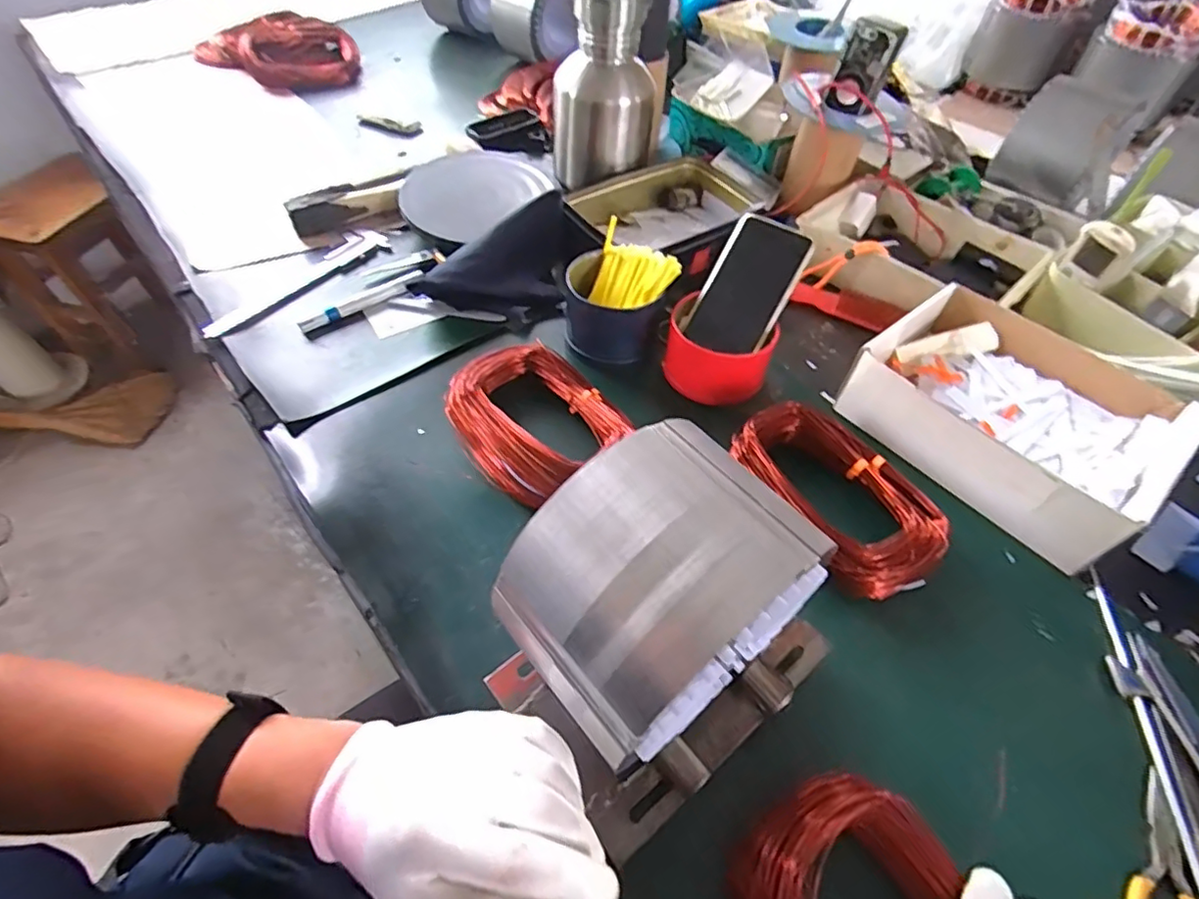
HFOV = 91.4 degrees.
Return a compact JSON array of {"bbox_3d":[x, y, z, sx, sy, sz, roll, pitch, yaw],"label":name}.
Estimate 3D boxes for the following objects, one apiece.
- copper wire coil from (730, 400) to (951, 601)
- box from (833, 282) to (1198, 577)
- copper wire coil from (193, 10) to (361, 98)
[{"bbox_3d":[0.195,0.040,0.497,0.123,0.047,0.182,-21,56,-17],"label":"copper wire coil"},{"bbox_3d":[0.383,-0.039,0.543,0.216,0.074,0.239,-33,60,-24],"label":"box"},{"bbox_3d":[-0.543,-0.672,0.987,0.224,0.060,0.196,37,60,24],"label":"copper wire coil"}]

